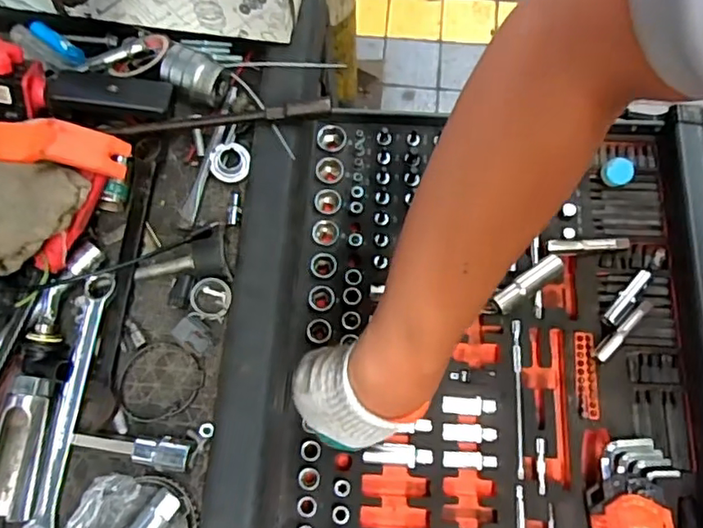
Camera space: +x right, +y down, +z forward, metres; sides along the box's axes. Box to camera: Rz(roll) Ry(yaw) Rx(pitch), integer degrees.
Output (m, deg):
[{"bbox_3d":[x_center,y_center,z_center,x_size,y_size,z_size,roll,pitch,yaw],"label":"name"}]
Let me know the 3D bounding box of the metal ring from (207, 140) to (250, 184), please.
[{"bbox_3d":[-0.098,-0.082,0.470,0.032,0.010,0.030,0,73,0],"label":"metal ring"}]

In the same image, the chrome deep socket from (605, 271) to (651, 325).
[{"bbox_3d":[0.277,0.033,0.581,0.016,0.016,0.064,42,77,11],"label":"chrome deep socket"}]

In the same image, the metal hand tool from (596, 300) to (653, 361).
[{"bbox_3d":[0.269,0.064,0.571,0.079,0.009,0.012,-43,78,-12],"label":"metal hand tool"}]

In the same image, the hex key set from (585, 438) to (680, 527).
[{"bbox_3d":[0.250,0.246,0.516,0.073,0.025,0.172,8,73,2],"label":"hex key set"}]

